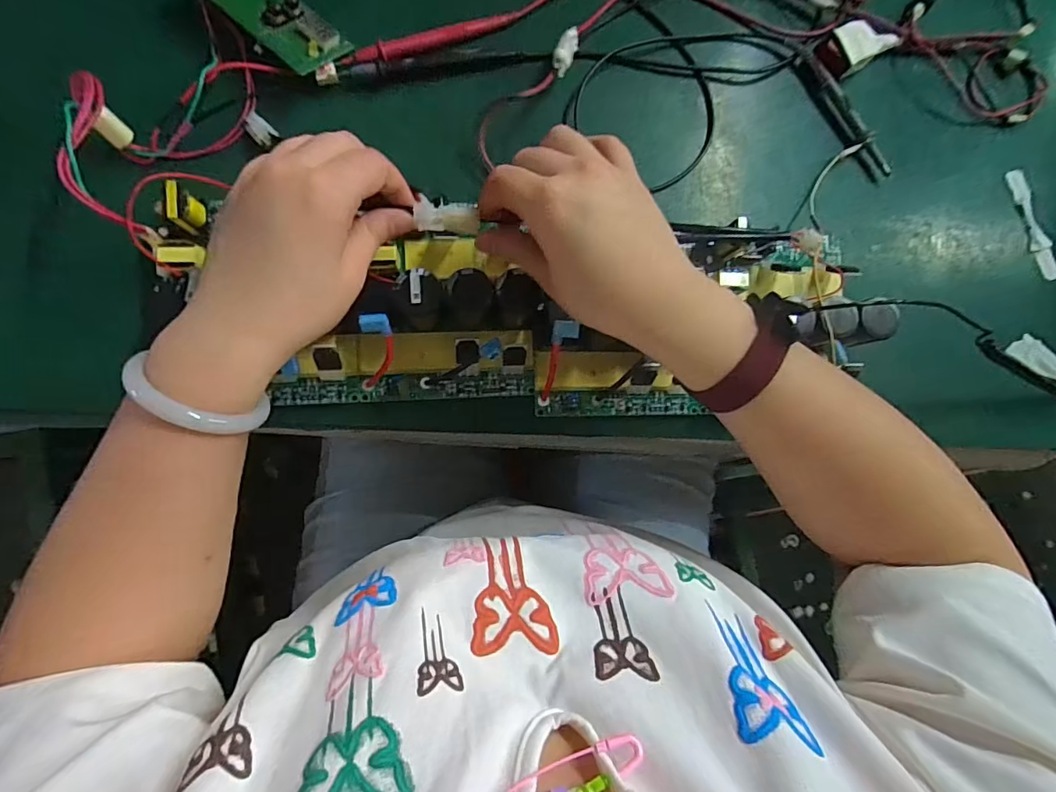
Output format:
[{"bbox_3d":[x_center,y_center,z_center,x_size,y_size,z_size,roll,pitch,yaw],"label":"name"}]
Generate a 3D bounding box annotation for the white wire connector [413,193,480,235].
[{"bbox_3d":[-0.046,-0.105,0.296,0.035,0.008,0.017,1,85,-15],"label":"white wire connector"}]

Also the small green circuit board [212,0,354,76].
[{"bbox_3d":[-0.175,-0.260,0.338,0.103,0.018,0.044,38,82,-3],"label":"small green circuit board"}]

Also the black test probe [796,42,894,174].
[{"bbox_3d":[0.250,-0.227,0.399,0.011,0.013,0.123,-34,90,-9],"label":"black test probe"}]

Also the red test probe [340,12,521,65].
[{"bbox_3d":[-0.067,-0.257,0.364,0.129,0.008,0.016,-25,89,-9],"label":"red test probe"}]

